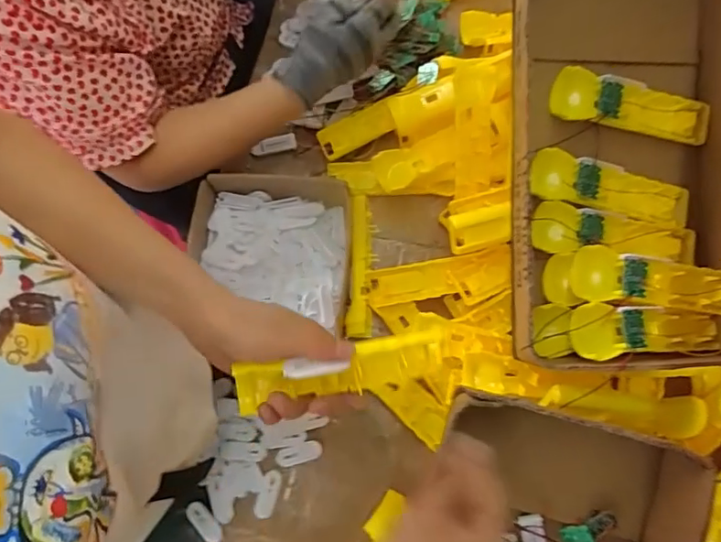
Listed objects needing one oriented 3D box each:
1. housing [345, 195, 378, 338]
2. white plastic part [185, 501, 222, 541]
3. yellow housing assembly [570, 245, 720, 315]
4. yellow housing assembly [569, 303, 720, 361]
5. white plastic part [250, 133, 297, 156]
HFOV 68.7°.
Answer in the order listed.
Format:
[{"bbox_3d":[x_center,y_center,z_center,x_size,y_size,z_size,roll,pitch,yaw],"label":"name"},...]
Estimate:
[{"bbox_3d":[0.001,-0.005,0.622,0.031,0.038,0.161,1,92,-1],"label":"housing"},{"bbox_3d":[-0.173,0.279,0.586,0.020,0.012,0.050,-42,81,-10],"label":"white plastic part"},{"bbox_3d":[0.282,0.012,0.507,0.156,0.029,0.045,8,77,0],"label":"yellow housing assembly"},{"bbox_3d":[0.275,0.055,0.500,0.156,0.028,0.048,-4,77,-3],"label":"yellow housing assembly"},{"bbox_3d":[-0.112,-0.163,0.684,0.057,0.016,0.020,-13,78,-5],"label":"white plastic part"}]

